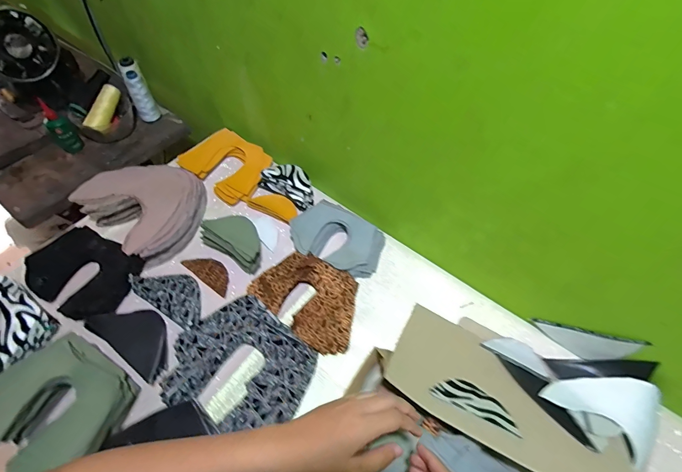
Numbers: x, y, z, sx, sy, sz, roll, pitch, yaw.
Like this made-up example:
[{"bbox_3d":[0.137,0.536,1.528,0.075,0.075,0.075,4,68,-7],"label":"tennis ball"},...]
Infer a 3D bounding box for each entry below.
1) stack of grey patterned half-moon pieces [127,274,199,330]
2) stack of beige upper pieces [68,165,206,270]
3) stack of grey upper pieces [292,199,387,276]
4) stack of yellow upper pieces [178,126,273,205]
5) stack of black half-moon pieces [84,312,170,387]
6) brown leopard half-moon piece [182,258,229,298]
[{"bbox_3d":[-0.279,0.095,0.584,0.143,0.023,0.071,29,59,14],"label":"stack of grey patterned half-moon pieces"},{"bbox_3d":[-0.350,-0.059,0.653,0.183,0.073,0.184,35,61,18],"label":"stack of beige upper pieces"},{"bbox_3d":[-0.004,0.009,0.643,0.164,0.034,0.120,34,60,17],"label":"stack of grey upper pieces"},{"bbox_3d":[-0.240,-0.152,0.741,0.175,0.040,0.135,33,60,17],"label":"stack of yellow upper pieces"},{"bbox_3d":[-0.313,0.149,0.535,0.141,0.029,0.073,30,59,15],"label":"stack of black half-moon pieces"},{"bbox_3d":[-0.233,0.064,0.624,0.100,0.007,0.045,34,56,16],"label":"brown leopard half-moon piece"}]

